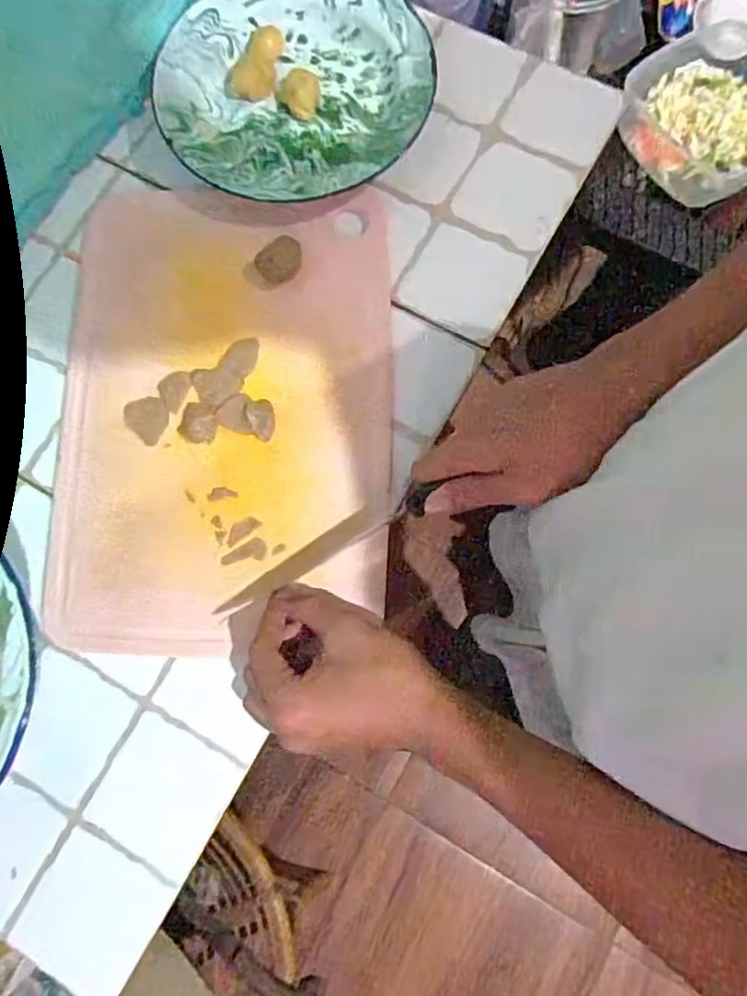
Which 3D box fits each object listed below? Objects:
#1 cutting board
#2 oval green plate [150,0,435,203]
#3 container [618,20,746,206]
[{"bbox_3d":[-0.105,-0.067,0.451,0.232,0.013,0.335,-2,78,1],"label":"cutting board"},{"bbox_3d":[-0.060,-0.317,0.489,0.201,0.037,0.200,15,79,5],"label":"oval green plate"},{"bbox_3d":[0.359,-0.402,0.655,0.168,0.060,0.152,-32,79,-5],"label":"container"}]

